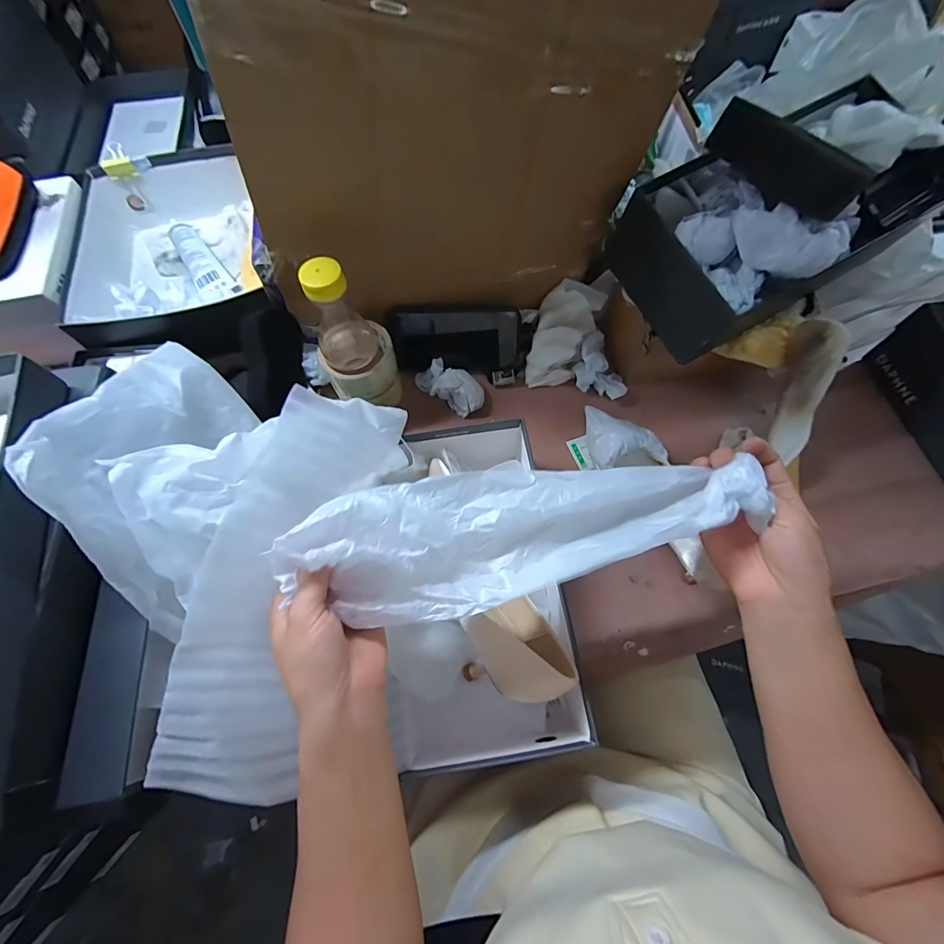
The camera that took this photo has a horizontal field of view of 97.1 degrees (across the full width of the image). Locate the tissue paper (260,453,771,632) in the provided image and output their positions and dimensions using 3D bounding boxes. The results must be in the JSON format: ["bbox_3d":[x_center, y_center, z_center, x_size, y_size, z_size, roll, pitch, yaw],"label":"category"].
[{"bbox_3d":[0.038,0.039,0.282,0.309,0.052,0.085,-8,67,-10],"label":"tissue paper"}]

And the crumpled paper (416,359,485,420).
[{"bbox_3d":[-0.029,-0.112,0.543,0.097,0.030,0.047,24,69,11],"label":"crumpled paper"}]

